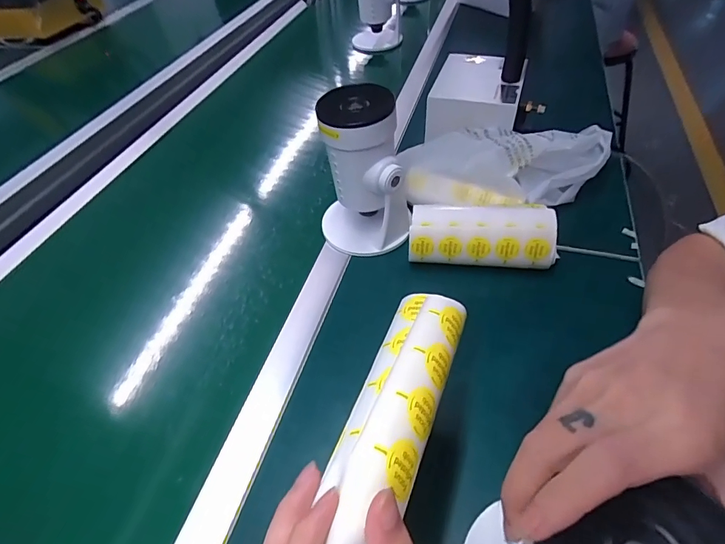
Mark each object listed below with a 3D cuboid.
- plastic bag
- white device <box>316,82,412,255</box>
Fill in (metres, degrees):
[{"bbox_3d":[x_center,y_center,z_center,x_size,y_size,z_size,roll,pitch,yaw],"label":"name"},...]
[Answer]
[{"bbox_3d":[0.186,-0.148,0.569,0.271,0.080,0.127,11,51,15],"label":"plastic bag"},{"bbox_3d":[-0.001,-0.114,0.501,0.110,0.176,0.087,-10,49,-3],"label":"white device"}]

